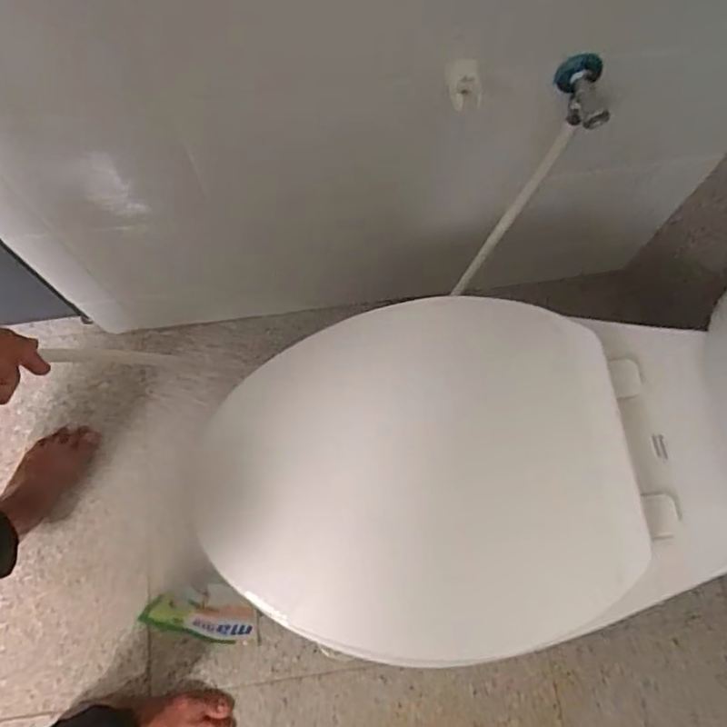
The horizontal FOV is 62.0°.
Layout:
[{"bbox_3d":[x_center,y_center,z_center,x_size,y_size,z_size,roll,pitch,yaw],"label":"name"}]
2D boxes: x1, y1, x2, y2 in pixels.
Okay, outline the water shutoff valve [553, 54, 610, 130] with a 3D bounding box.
[{"bbox_3d":[0.231,-0.275,0.641,0.046,0.060,0.073,-11,71,-4],"label":"water shutoff valve"}]

